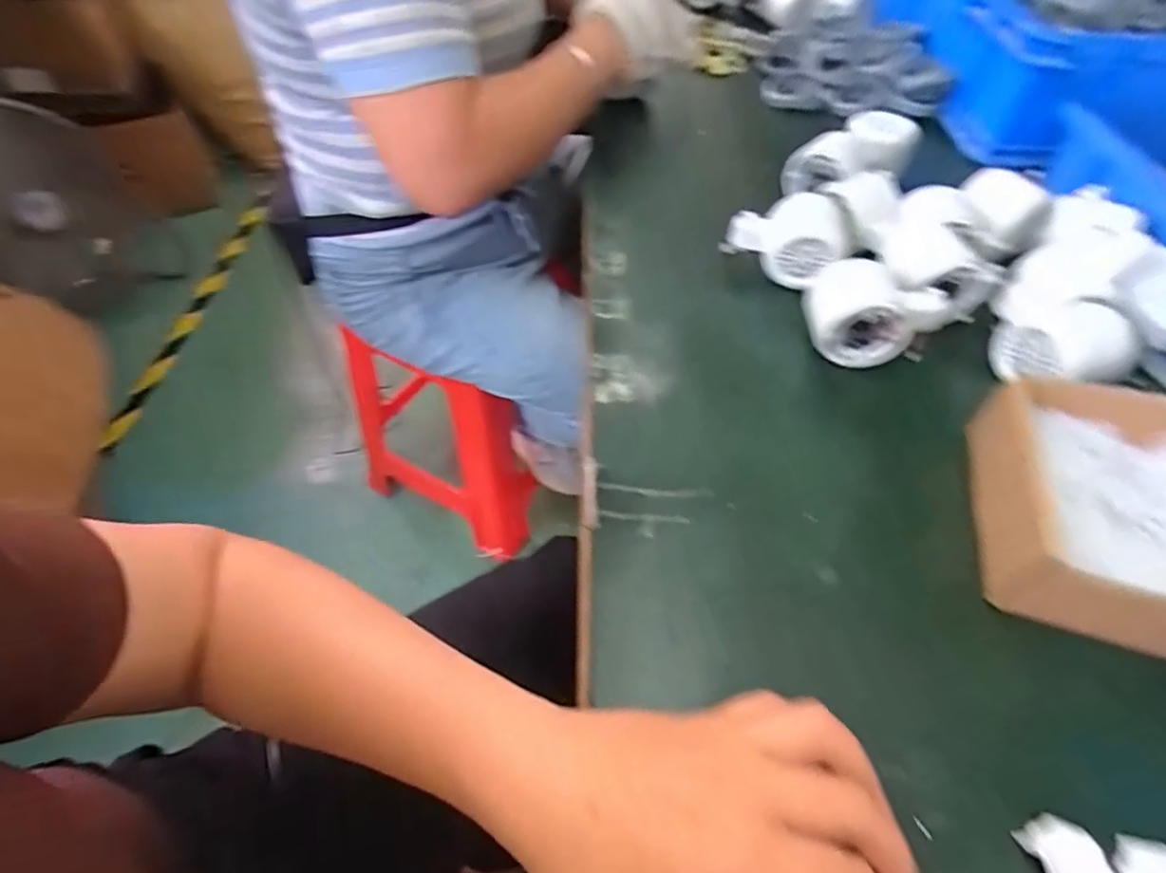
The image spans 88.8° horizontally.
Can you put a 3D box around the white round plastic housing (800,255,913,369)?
[{"bbox_3d":[0.194,-0.087,0.423,0.065,0.051,0.077,14,53,8],"label":"white round plastic housing"}]

